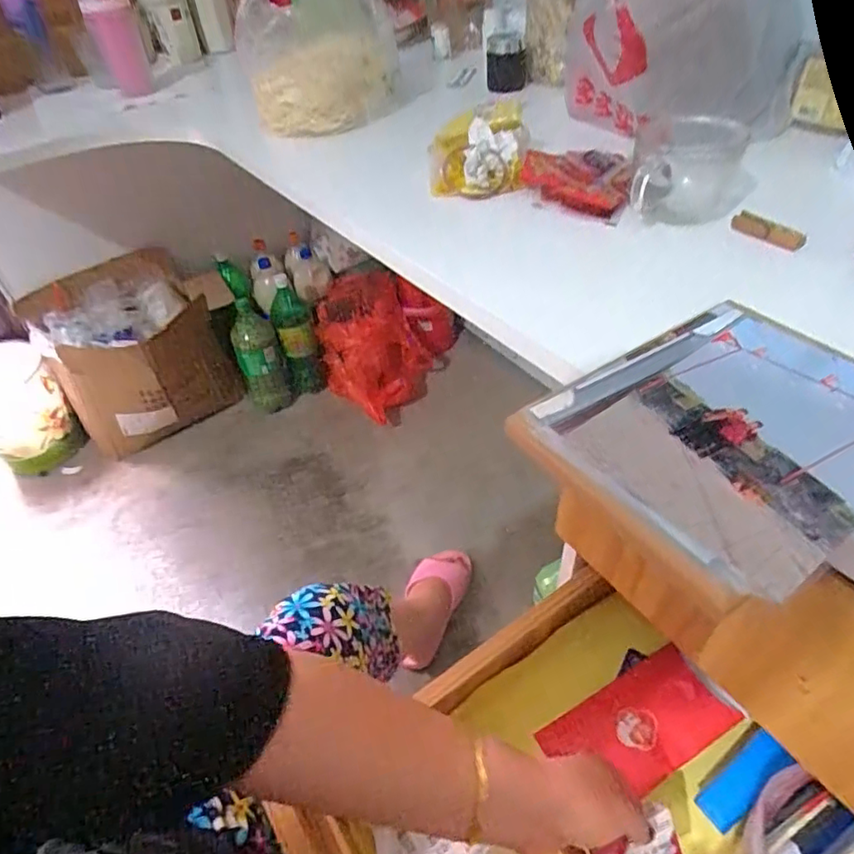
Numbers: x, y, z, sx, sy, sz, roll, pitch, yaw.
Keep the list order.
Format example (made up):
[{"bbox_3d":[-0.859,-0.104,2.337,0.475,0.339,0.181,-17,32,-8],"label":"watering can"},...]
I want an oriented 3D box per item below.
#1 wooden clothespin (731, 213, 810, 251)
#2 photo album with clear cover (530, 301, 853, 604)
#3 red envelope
[{"bbox_3d":[0.295,-0.169,0.494,0.016,0.017,0.062,-25,48,-18],"label":"wooden clothespin"},{"bbox_3d":[0.176,-0.005,0.322,0.184,0.007,0.155,-28,49,-21],"label":"photo album with clear cover"},{"bbox_3d":[0.187,0.265,0.504,0.154,0.023,0.083,-23,47,-16],"label":"red envelope"}]

